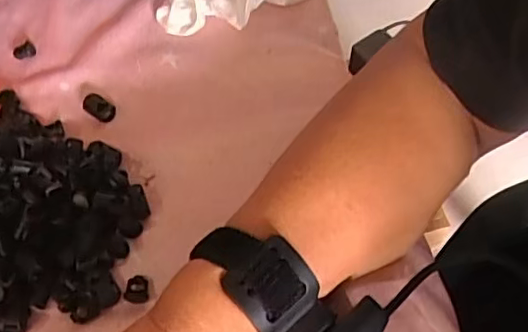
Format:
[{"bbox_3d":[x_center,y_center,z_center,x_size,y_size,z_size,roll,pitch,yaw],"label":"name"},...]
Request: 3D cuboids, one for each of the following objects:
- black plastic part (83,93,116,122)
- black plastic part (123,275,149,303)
[{"bbox_3d":[-0.107,-0.039,0.391,0.021,0.010,0.013,29,63,15],"label":"black plastic part"},{"bbox_3d":[-0.069,0.067,0.329,0.013,0.006,0.016,1,59,0],"label":"black plastic part"}]

